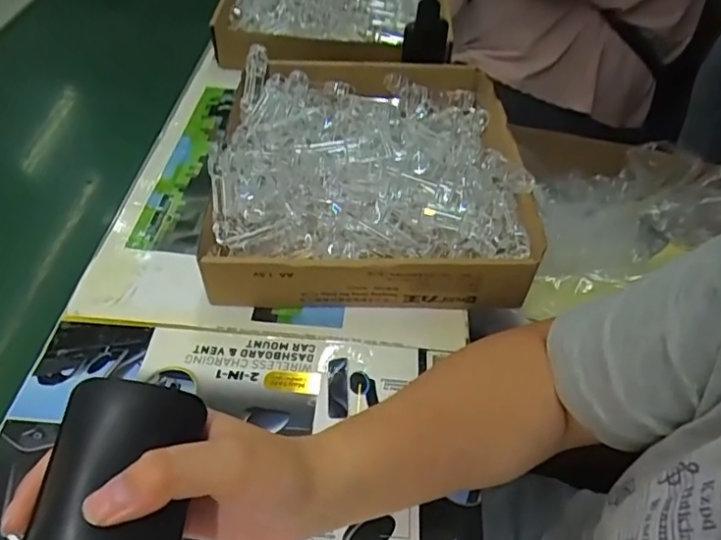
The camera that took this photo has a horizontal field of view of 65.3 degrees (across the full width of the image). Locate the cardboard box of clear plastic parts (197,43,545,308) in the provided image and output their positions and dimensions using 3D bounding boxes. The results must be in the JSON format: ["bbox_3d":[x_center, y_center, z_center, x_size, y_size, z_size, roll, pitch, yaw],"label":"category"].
[{"bbox_3d":[0.008,-0.111,0.563,0.279,0.080,0.320,0,48,-2],"label":"cardboard box of clear plastic parts"}]

